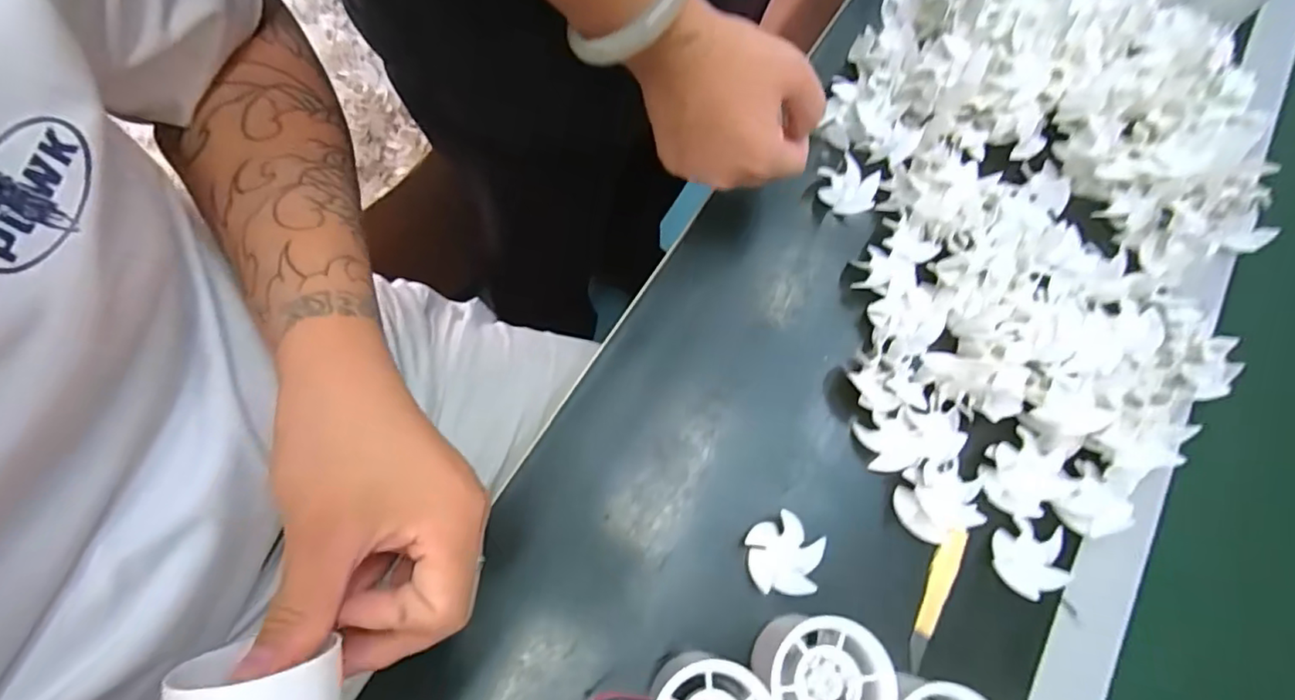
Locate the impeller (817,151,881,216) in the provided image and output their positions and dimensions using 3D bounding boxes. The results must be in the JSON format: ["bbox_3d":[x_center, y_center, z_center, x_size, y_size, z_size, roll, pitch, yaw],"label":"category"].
[{"bbox_3d":[0.140,-0.114,0.408,0.038,0.011,0.042,-41,77,1],"label":"impeller"}]

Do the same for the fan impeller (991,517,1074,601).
[{"bbox_3d":[0.216,0.118,0.332,0.036,0.013,0.041,0,72,-6],"label":"fan impeller"}]

